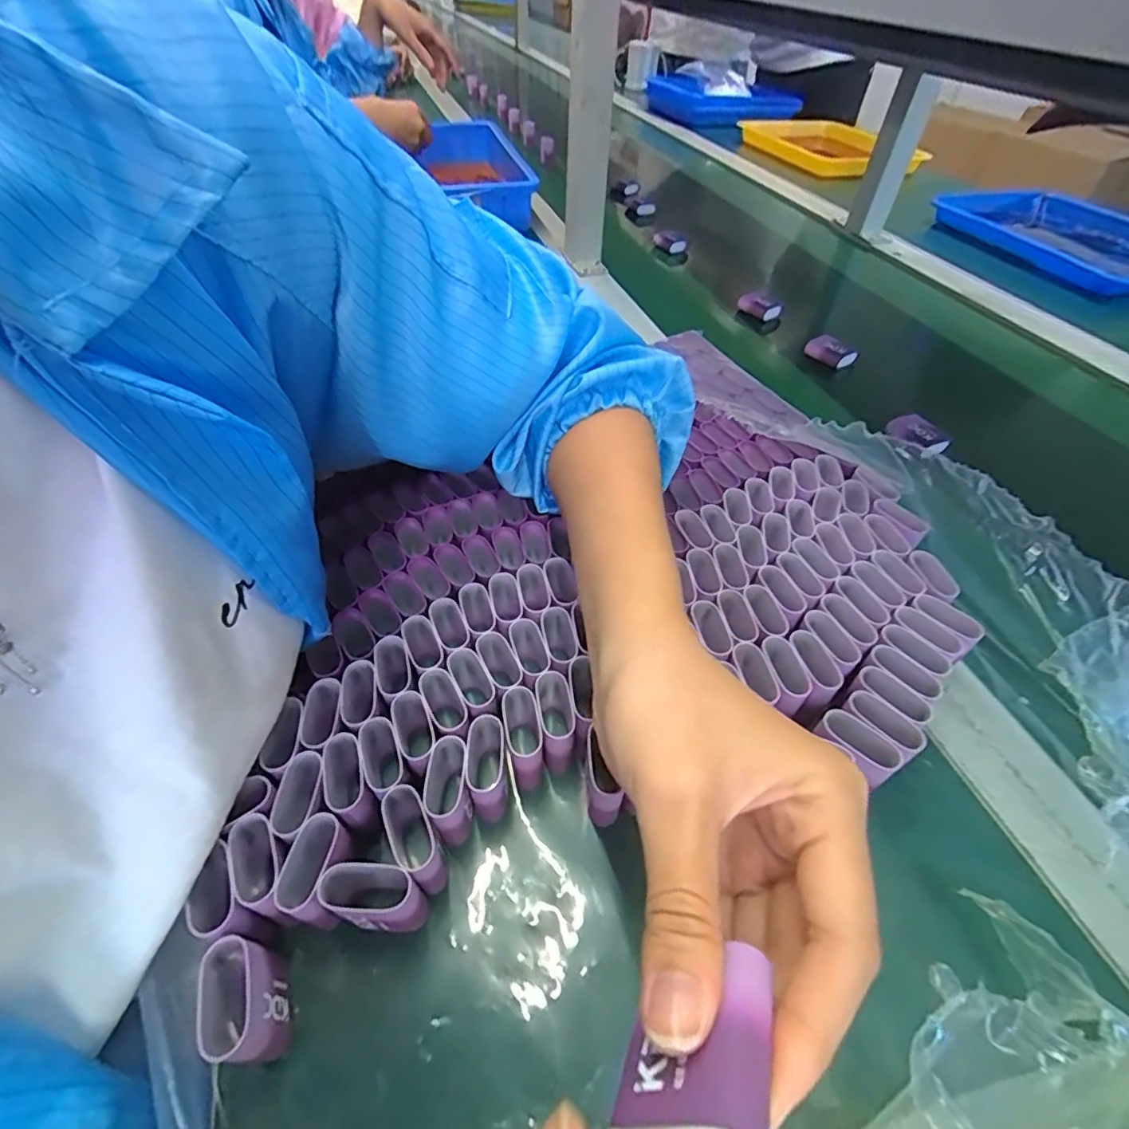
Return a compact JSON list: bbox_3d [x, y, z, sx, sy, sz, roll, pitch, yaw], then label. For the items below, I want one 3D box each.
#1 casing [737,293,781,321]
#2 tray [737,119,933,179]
[{"bbox_3d":[0.224,-0.298,0.637,0.019,0.020,0.052,-29,56,-27],"label":"casing"},{"bbox_3d":[0.543,-0.852,1.127,0.223,0.046,0.369,-18,52,-20],"label":"tray"}]

